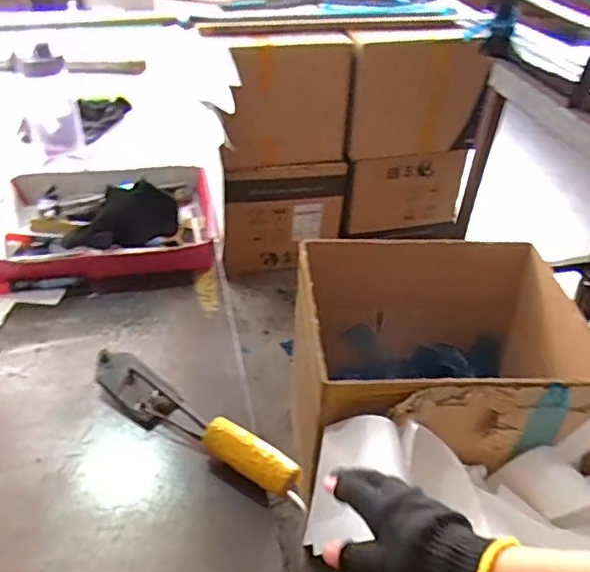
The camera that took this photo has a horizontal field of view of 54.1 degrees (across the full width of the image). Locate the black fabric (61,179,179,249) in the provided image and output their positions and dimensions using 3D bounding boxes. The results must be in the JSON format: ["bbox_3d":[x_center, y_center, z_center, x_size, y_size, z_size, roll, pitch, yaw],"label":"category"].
[{"bbox_3d":[-0.251,-0.094,0.848,0.170,0.087,0.079,-12,42,-19],"label":"black fabric"}]

